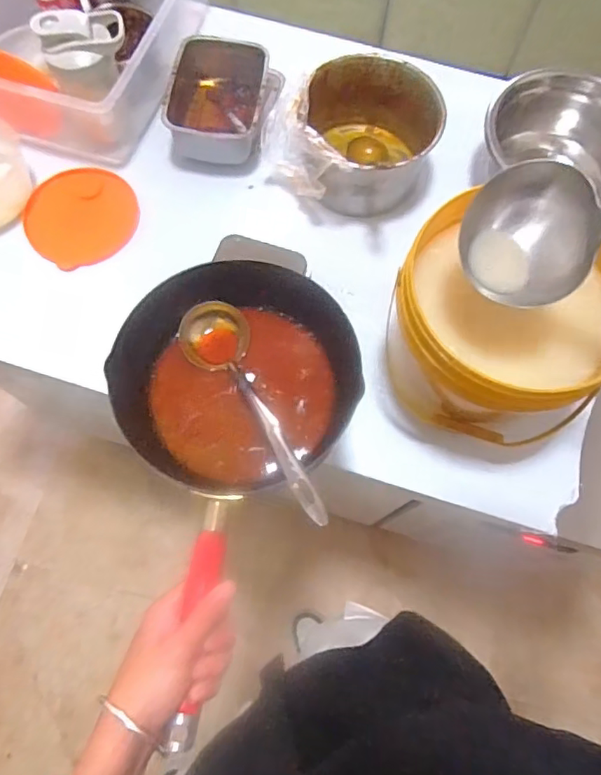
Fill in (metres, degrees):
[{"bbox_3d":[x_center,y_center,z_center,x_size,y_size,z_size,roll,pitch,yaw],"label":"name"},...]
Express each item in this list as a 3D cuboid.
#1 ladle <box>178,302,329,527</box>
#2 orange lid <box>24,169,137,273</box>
[{"bbox_3d":[-0.042,0.016,0.491,0.075,0.051,0.260,-25,50,-9],"label":"ladle"},{"bbox_3d":[-0.312,-0.245,0.781,0.141,0.014,0.151,1,84,-9],"label":"orange lid"}]

